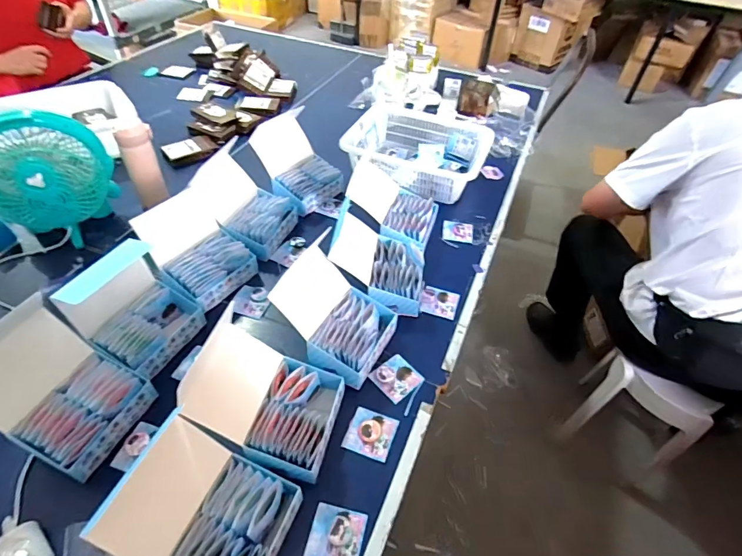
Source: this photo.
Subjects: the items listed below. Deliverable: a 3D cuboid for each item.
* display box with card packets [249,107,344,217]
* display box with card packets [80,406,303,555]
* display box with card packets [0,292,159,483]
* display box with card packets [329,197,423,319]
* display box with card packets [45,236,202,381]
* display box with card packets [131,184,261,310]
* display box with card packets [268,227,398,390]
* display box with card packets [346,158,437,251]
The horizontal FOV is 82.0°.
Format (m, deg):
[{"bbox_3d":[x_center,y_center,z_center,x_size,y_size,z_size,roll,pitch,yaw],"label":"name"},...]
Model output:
[{"bbox_3d":[-0.177,-0.272,1.022,0.187,0.152,0.164,35,54,26],"label":"display box with card packets"},{"bbox_3d":[-0.195,0.278,0.504,0.178,0.119,0.146,19,49,13],"label":"display box with card packets"},{"bbox_3d":[-0.429,0.161,0.593,0.154,0.189,0.151,18,48,13],"label":"display box with card packets"},{"bbox_3d":[0.016,-0.028,0.819,0.179,0.129,0.167,10,47,6],"label":"display box with card packets"},{"bbox_3d":[-0.373,0.047,0.684,0.122,0.153,0.154,24,50,18],"label":"display box with card packets"},{"bbox_3d":[-0.324,-0.053,0.803,0.152,0.146,0.161,28,51,21],"label":"display box with card packets"},{"bbox_3d":[-0.059,0.061,0.716,0.177,0.139,0.163,23,50,17],"label":"display box with card packets"},{"bbox_3d":[0.053,-0.166,0.935,0.194,0.147,0.166,22,49,16],"label":"display box with card packets"}]

